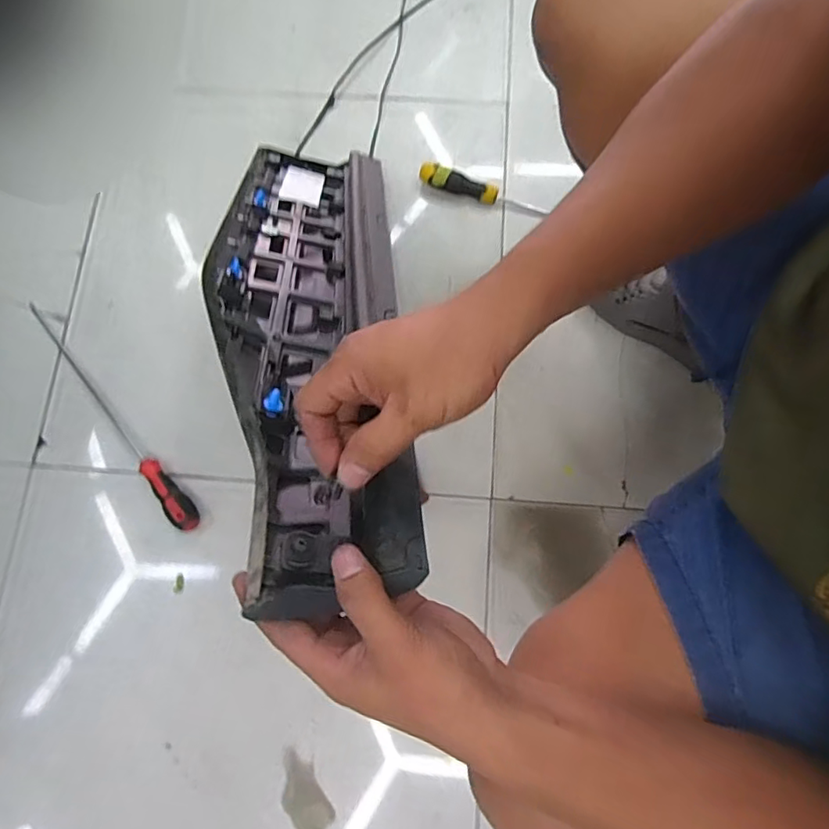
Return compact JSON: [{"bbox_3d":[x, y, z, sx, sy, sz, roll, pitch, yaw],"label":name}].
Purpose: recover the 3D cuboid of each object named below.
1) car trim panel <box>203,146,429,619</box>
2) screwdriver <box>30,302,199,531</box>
[{"bbox_3d":[-0.101,-0.129,0.530,0.163,0.061,0.665,-11,44,-1],"label":"car trim panel"},{"bbox_3d":[-0.409,-0.013,0.721,0.031,0.027,0.409,-40,78,-8],"label":"screwdriver"}]

